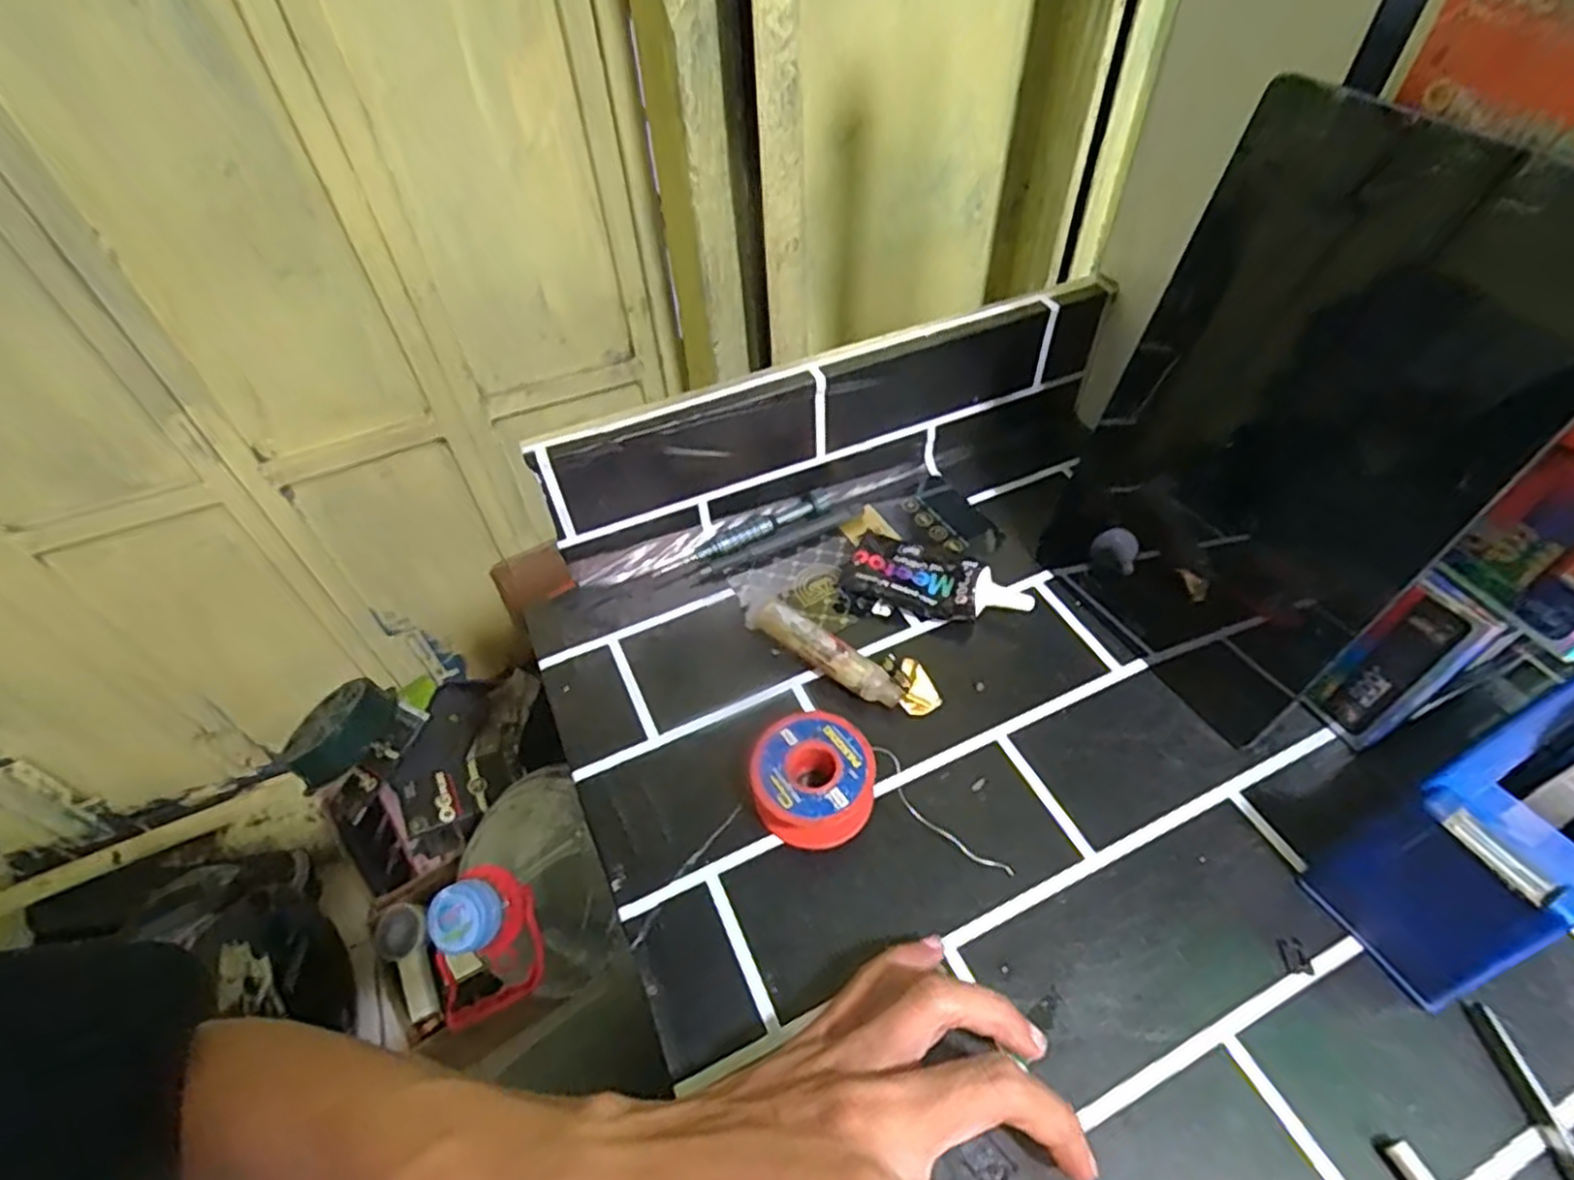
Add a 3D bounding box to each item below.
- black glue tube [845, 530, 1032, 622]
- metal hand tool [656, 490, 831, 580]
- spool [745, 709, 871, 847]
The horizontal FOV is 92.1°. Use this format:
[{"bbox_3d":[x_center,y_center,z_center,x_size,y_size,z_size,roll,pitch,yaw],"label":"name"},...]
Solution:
[{"bbox_3d":[0.083,-0.004,0.417,0.097,0.024,0.042,17,53,17],"label":"black glue tube"},{"bbox_3d":[-0.025,-0.032,0.449,0.110,0.012,0.014,-23,53,-15],"label":"metal hand tool"},{"bbox_3d":[0.012,0.085,0.343,0.053,0.030,0.052,-2,50,2],"label":"spool"}]

